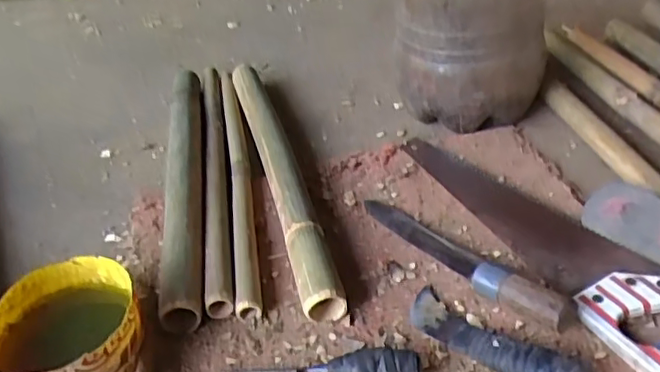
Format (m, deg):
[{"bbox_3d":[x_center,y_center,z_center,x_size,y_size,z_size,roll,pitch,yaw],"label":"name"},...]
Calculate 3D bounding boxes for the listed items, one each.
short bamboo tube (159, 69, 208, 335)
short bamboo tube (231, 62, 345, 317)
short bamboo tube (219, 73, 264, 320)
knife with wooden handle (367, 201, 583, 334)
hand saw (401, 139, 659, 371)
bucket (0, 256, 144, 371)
[{"bbox_3d":[-0.224,-0.034,0.950,0.061,0.057,0.653,-10,35,-6],"label":"short bamboo tube"},{"bbox_3d":[-0.085,-0.046,0.941,0.050,0.057,0.664,-13,36,-9],"label":"short bamboo tube"},{"bbox_3d":[-0.147,-0.041,0.966,0.034,0.027,0.671,-10,35,-5],"label":"short bamboo tube"},{"bbox_3d":[0.149,0.075,0.736,0.042,0.047,0.322,-26,40,-26],"label":"knife with wooden handle"},{"bbox_3d":[0.262,0.045,0.774,0.117,0.037,0.512,-19,37,-18],"label":"hand saw"},{"bbox_3d":[-0.271,0.166,0.654,0.157,0.095,0.151,-4,35,3],"label":"bucket"}]

